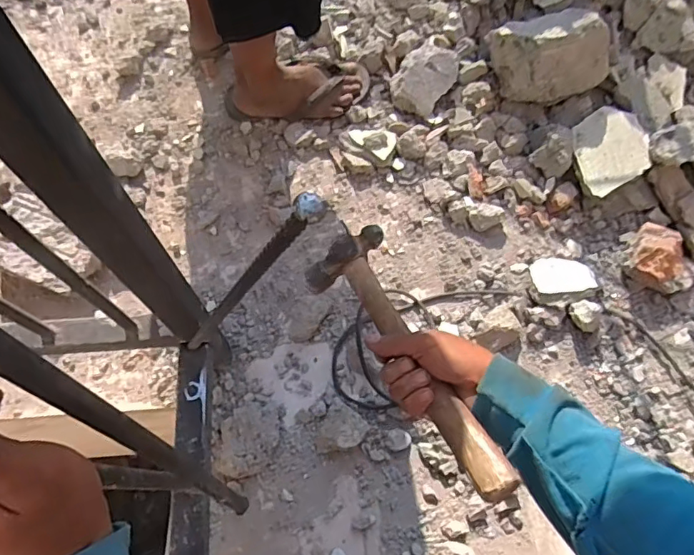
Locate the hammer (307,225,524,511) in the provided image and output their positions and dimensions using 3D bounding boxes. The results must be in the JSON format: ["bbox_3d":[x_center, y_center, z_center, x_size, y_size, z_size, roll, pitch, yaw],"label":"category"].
[{"bbox_3d":[0.054,0.064,0.491,0.091,0.033,0.316,-26,46,-7],"label":"hammer"}]

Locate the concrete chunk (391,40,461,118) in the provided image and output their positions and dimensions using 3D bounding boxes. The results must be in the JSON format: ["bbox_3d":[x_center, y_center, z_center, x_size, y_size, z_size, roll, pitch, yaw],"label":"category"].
[{"bbox_3d":[0.145,-0.373,0.950,0.100,0.052,0.134,29,69,10],"label":"concrete chunk"}]

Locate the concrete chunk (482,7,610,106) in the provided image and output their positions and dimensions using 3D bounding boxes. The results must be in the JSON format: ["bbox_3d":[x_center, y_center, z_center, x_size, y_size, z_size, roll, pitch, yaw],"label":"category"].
[{"bbox_3d":[0.348,-0.379,0.884,0.201,0.124,0.097,4,68,0],"label":"concrete chunk"}]

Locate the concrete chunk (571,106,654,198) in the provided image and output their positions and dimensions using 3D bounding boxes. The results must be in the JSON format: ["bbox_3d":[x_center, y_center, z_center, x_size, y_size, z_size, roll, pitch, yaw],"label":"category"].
[{"bbox_3d":[0.445,-0.216,0.887,0.149,0.043,0.129,-30,72,-13],"label":"concrete chunk"}]

